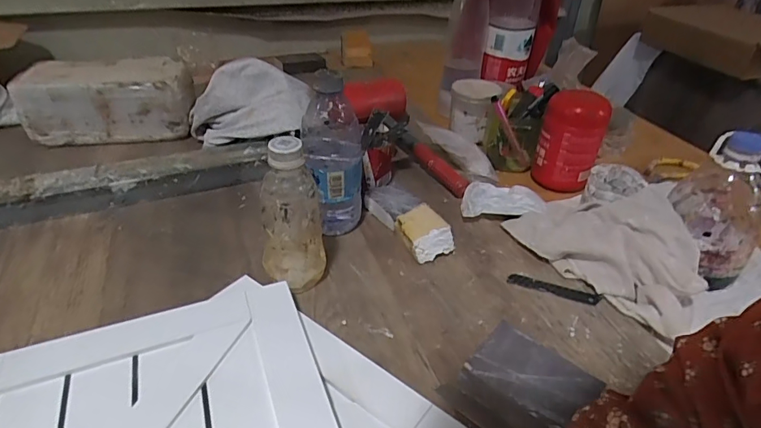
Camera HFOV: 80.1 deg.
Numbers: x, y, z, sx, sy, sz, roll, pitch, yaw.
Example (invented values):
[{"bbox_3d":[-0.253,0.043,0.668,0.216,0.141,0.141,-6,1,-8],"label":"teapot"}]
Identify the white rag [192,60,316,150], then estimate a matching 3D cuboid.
[{"bbox_3d":[-0.201,-0.171,0.689,0.180,0.084,0.126,-10,38,-17],"label":"white rag"}]

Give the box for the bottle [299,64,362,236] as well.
[{"bbox_3d":[-0.054,-0.063,0.518,0.070,0.189,0.055,-2,37,-7],"label":"bottle"}]

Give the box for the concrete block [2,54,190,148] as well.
[{"bbox_3d":[-0.433,-0.187,0.733,0.241,0.099,0.106,-4,37,-9],"label":"concrete block"}]

